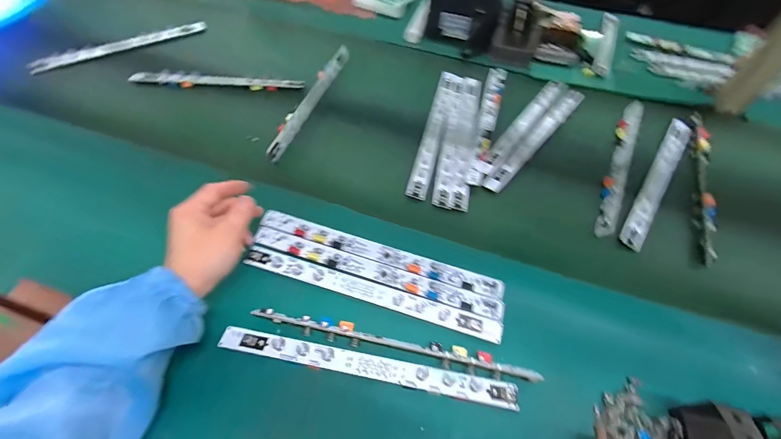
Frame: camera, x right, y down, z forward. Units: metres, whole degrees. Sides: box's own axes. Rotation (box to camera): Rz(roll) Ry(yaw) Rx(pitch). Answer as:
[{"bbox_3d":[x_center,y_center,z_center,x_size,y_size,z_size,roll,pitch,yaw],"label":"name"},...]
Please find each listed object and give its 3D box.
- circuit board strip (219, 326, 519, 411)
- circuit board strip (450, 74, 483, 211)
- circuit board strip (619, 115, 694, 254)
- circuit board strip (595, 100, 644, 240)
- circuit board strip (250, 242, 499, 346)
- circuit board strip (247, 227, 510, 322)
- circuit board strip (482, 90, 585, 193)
[{"bbox_3d":[-0.024,0.142,0.334,0.286,0.010,0.020,10,56,5],"label":"circuit board strip"},{"bbox_3d":[0.117,-0.132,0.531,0.030,0.009,0.290,11,56,6],"label":"circuit board strip"},{"bbox_3d":[0.387,-0.061,0.497,0.030,0.014,0.292,33,61,19],"label":"circuit board strip"},{"bbox_3d":[0.336,-0.087,0.503,0.027,0.012,0.288,25,59,15],"label":"circuit board strip"},{"bbox_3d":[-0.024,0.079,0.378,0.287,0.011,0.022,16,57,8],"label":"circuit board strip"},{"bbox_3d":[-0.019,0.059,0.388,0.287,0.008,0.022,16,57,9],"label":"circuit board strip"},{"bbox_3d":[0.232,-0.132,0.532,0.027,0.007,0.288,35,62,20],"label":"circuit board strip"}]

